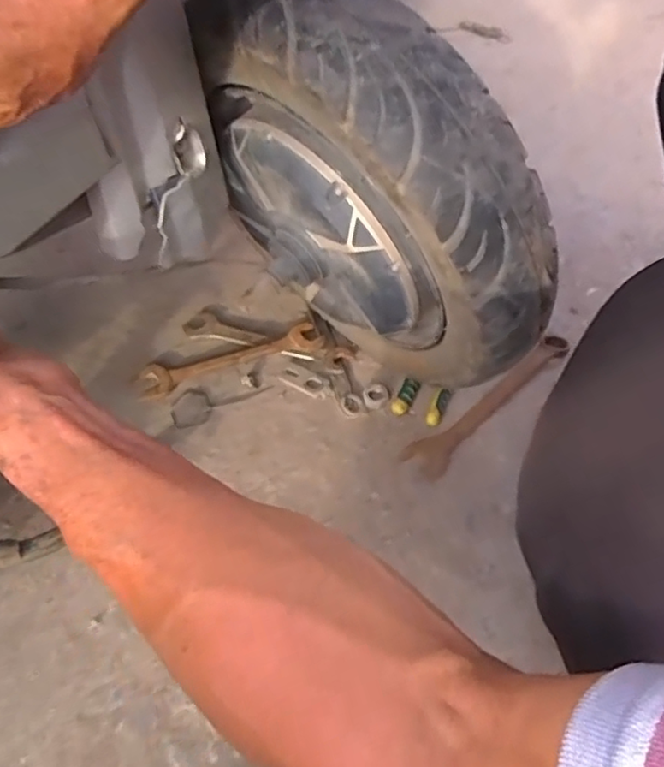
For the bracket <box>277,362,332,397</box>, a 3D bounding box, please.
[{"bbox_3d":[-0.028,-0.003,0.638,0.061,0.007,0.022,25,54,16],"label":"bracket"}]

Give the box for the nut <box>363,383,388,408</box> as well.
[{"bbox_3d":[0.045,0.014,0.623,0.026,0.011,0.026,2,52,-2],"label":"nut"}]

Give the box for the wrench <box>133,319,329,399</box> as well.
[{"bbox_3d":[-0.107,-0.025,0.644,0.194,0.013,0.037,-17,62,-11],"label":"wrench"}]

